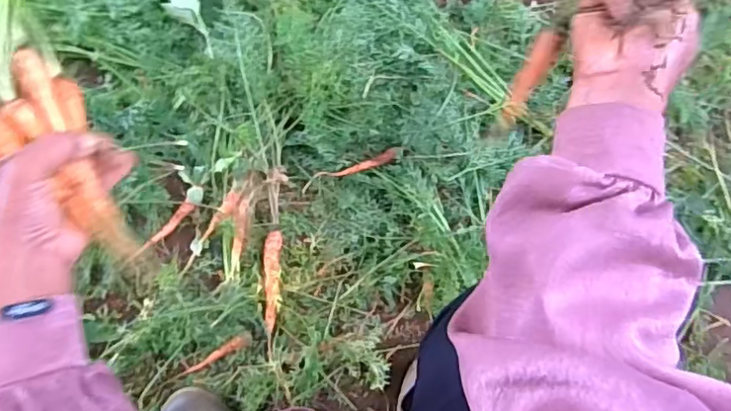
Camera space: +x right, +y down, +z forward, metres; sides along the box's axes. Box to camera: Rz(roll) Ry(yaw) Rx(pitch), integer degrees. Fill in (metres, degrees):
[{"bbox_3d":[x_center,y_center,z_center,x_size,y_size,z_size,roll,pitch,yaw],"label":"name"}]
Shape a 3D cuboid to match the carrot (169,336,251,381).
[{"bbox_3d":[-0.203,0.198,0.768,0.114,0.013,0.015,-25,79,-5],"label":"carrot"}]

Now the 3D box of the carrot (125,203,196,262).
[{"bbox_3d":[-0.278,0.036,0.801,0.112,0.012,0.014,-43,81,-8],"label":"carrot"}]

